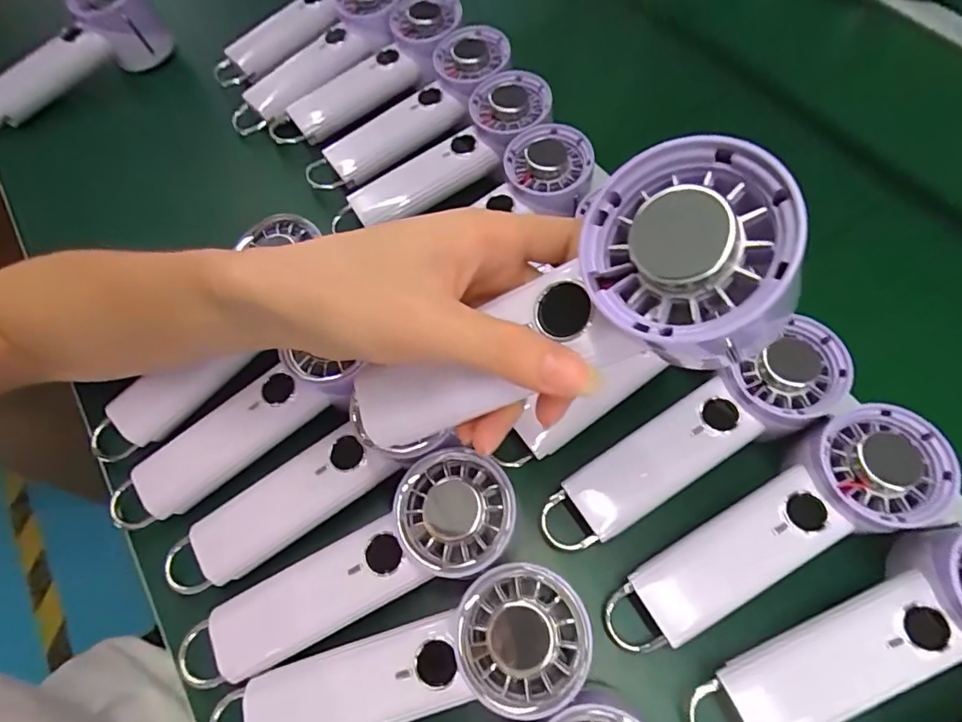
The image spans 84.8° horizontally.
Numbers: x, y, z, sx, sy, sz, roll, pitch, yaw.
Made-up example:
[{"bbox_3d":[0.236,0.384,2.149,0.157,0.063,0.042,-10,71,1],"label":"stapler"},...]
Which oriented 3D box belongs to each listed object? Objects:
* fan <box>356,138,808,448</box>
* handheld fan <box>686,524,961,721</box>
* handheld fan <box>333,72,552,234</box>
[{"bbox_3d":[0.024,-0.007,0.190,0.168,0.040,0.061,-30,63,27],"label":"fan"},{"bbox_3d":[0.198,0.143,0.267,0.197,0.052,0.062,-29,68,5],"label":"handheld fan"},{"bbox_3d":[-0.020,-0.163,0.406,0.163,0.028,0.062,-31,67,12],"label":"handheld fan"}]

